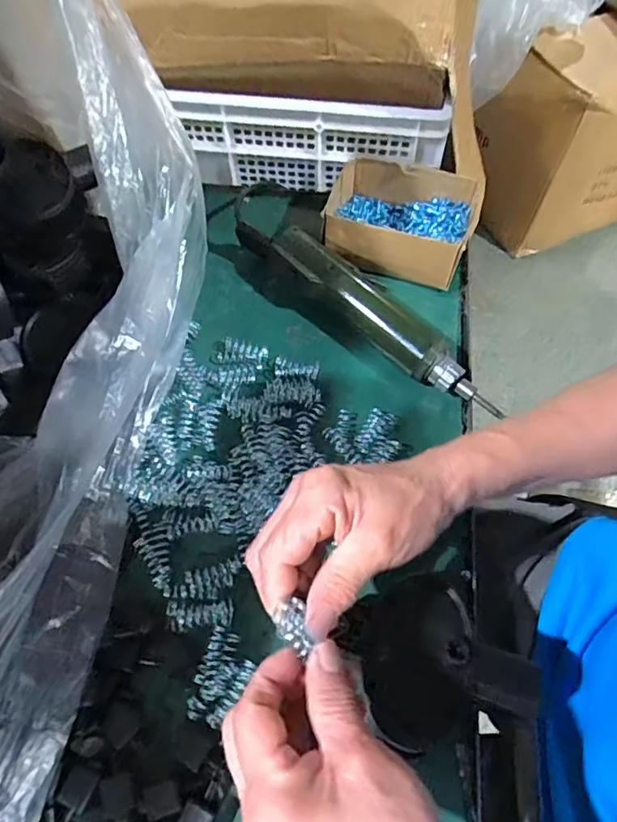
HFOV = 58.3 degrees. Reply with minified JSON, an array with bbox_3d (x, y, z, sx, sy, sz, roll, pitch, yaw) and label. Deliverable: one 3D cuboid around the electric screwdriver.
[{"bbox_3d":[0.048,-0.091,0.489,0.270,0.048,0.044,39,67,19],"label":"electric screwdriver"}]

